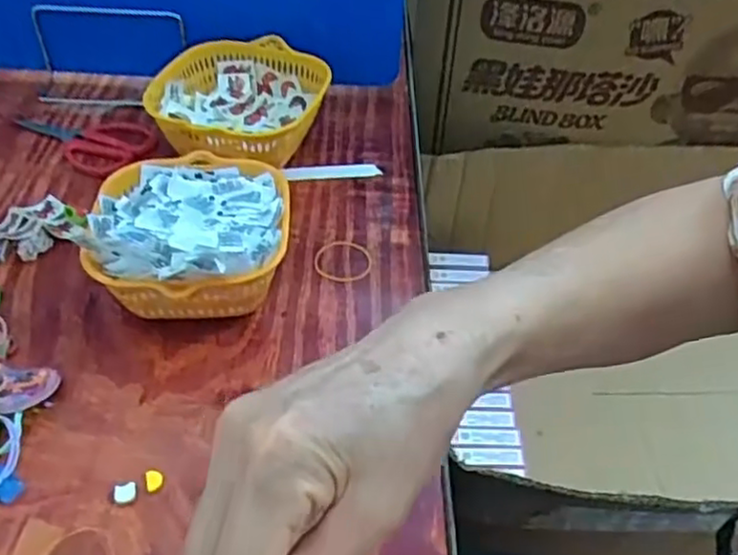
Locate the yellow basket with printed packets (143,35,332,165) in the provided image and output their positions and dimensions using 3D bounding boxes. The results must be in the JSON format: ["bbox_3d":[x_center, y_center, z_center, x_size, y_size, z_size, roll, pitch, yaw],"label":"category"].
[{"bbox_3d":[-0.119,-0.149,0.645,0.153,0.065,0.152,6,45,4],"label":"yellow basket with printed packets"}]

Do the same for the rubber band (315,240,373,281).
[{"bbox_3d":[-0.020,-0.014,0.561,0.045,0.004,0.042,1,49,-5],"label":"rubber band"}]

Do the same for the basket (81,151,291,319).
[{"bbox_3d":[-0.125,-0.028,0.508,0.131,0.084,0.141,-1,45,-4],"label":"basket"}]

